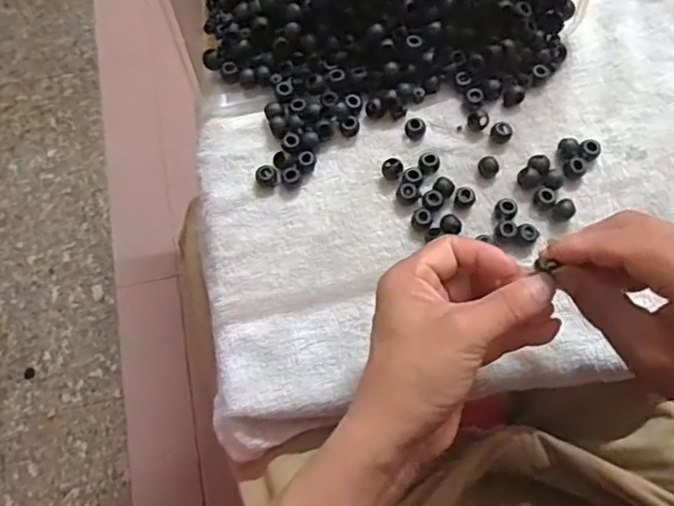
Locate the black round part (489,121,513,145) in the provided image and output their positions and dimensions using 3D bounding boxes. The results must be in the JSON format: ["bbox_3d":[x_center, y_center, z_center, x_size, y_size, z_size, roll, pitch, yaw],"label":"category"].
[{"bbox_3d":[0.122,-0.090,0.436,0.015,0.011,0.014,0,70,1],"label":"black round part"}]

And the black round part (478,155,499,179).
[{"bbox_3d":[0.111,-0.063,0.427,0.015,0.012,0.012,29,73,10],"label":"black round part"}]

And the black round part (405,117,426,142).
[{"bbox_3d":[0.058,-0.093,0.437,0.016,0.012,0.013,14,71,6],"label":"black round part"}]

